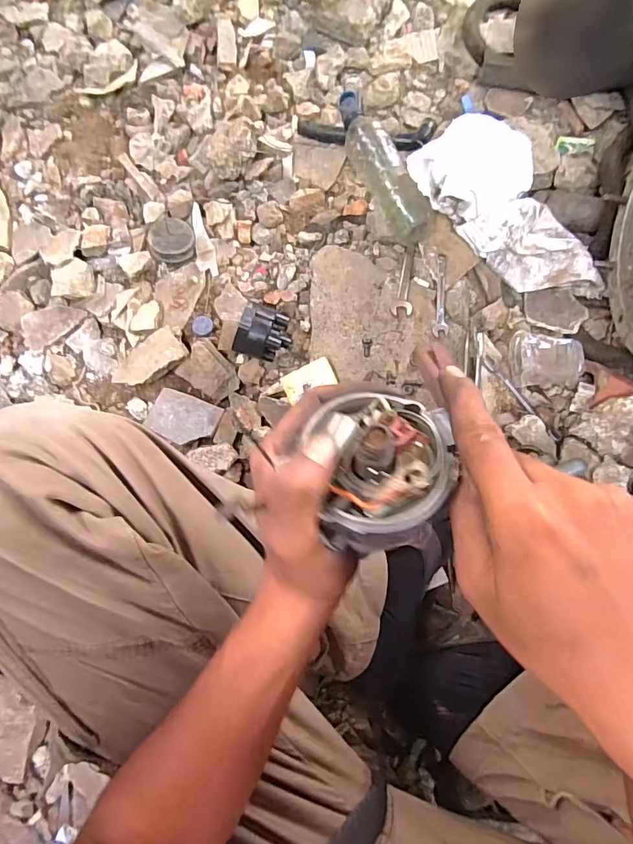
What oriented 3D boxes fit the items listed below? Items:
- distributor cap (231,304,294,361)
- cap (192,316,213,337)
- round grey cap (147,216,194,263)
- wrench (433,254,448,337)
[{"bbox_3d":[-0.073,-0.122,0.659,0.061,0.083,0.077,25,83,7],"label":"distributor cap"},{"bbox_3d":[-0.172,-0.145,0.703,0.031,0.008,0.034,-1,81,4],"label":"cap"},{"bbox_3d":[-0.225,-0.282,0.719,0.070,0.021,0.070,3,76,-13],"label":"round grey cap"},{"bbox_3d":[0.181,-0.185,0.676,0.021,0.007,0.125,3,81,5],"label":"wrench"}]

